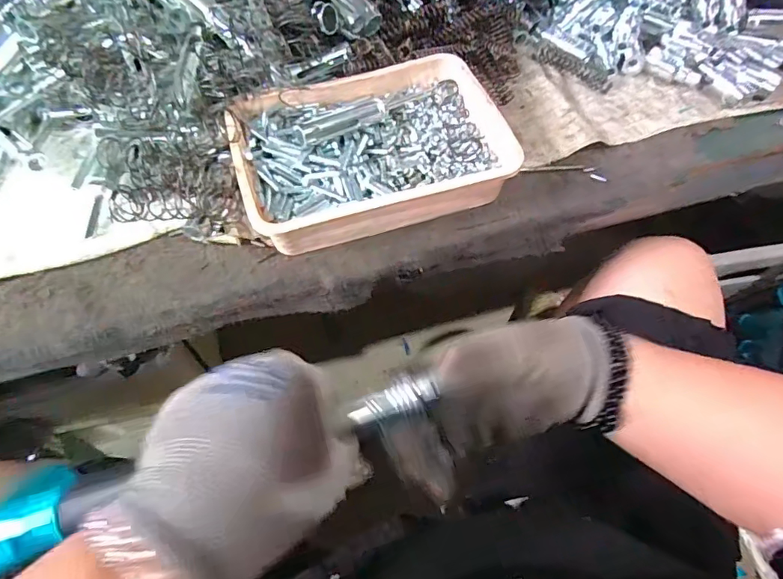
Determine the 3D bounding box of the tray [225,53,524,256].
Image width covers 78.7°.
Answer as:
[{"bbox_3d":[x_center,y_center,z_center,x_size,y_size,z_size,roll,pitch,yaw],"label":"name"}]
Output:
[{"bbox_3d":[-0.016,-0.107,0.372,0.202,0.042,0.143,-19,62,-11],"label":"tray"}]

